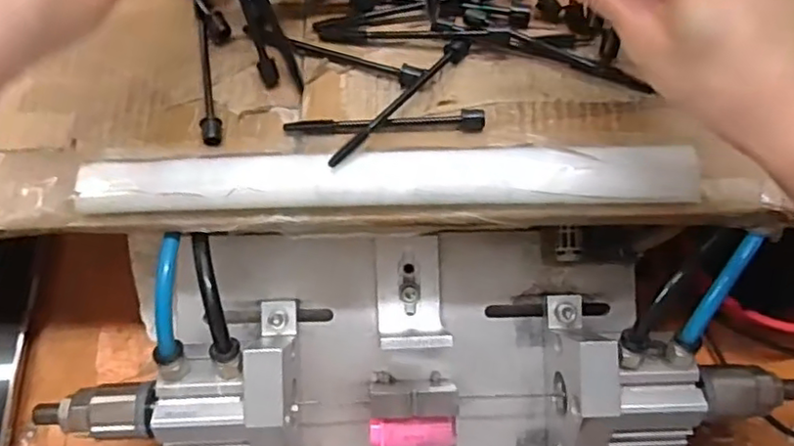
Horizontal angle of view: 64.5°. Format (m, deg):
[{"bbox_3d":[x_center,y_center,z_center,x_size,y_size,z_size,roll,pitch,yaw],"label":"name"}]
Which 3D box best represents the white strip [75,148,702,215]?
[{"bbox_3d":[-0.005,-0.019,0.299,0.289,0.008,0.025,-1,94,1],"label":"white strip"}]

